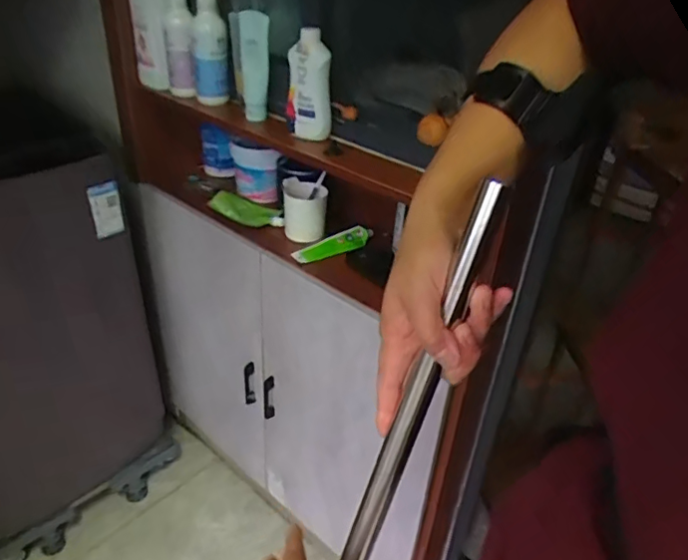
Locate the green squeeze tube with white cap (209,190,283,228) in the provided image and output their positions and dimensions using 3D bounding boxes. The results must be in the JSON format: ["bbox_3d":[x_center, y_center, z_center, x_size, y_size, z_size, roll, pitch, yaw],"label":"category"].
[{"bbox_3d":[-0.198,-0.144,1.157,0.165,0.036,0.107,10,34,9],"label":"green squeeze tube with white cap"}]

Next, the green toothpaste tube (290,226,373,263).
[{"bbox_3d":[-0.022,-0.069,1.063,0.174,0.022,0.054,-20,40,-32],"label":"green toothpaste tube"}]

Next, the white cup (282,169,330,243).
[{"bbox_3d":[-0.076,-0.135,1.093,0.084,0.100,0.083,-1,34,-8],"label":"white cup"}]

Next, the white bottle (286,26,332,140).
[{"bbox_3d":[-0.056,-0.317,0.924,0.072,0.175,0.054,1,33,-6],"label":"white bottle"}]

